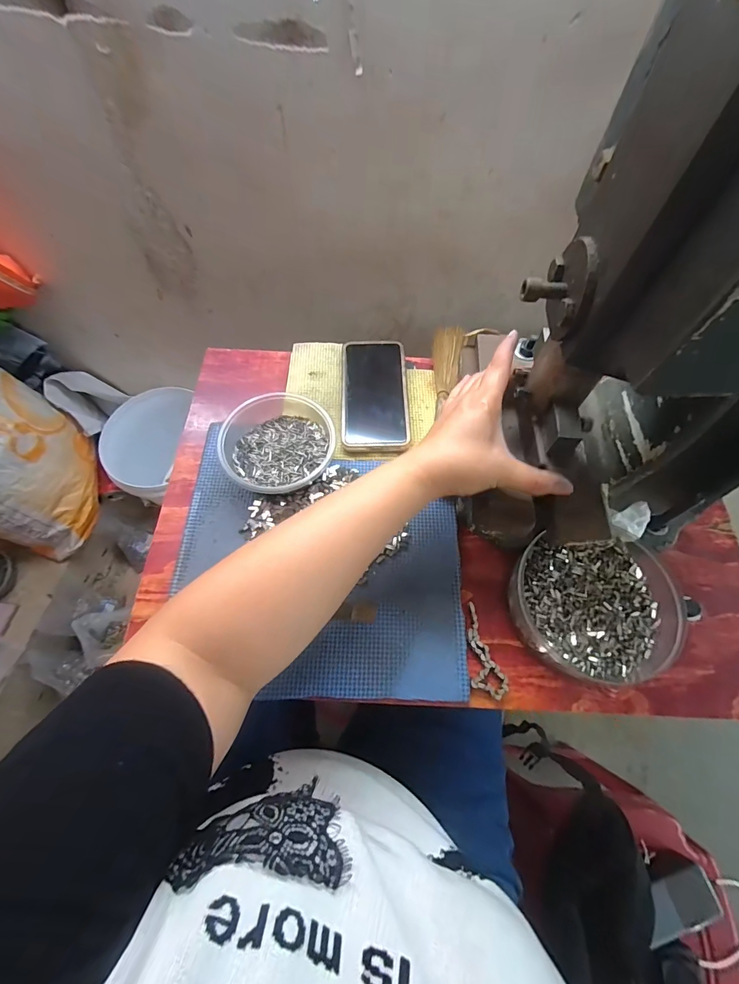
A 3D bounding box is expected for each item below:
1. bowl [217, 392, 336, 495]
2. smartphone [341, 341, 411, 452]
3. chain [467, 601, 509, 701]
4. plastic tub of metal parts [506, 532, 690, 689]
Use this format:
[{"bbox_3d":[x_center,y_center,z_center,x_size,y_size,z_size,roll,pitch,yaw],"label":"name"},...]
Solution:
[{"bbox_3d":[-0.095,-0.047,0.413,0.108,0.050,0.116,0,65,-1],"label":"bowl"},{"bbox_3d":[0.006,-0.116,0.467,0.075,0.016,0.153,0,65,-1],"label":"smartphone"},{"bbox_3d":[0.096,0.144,0.359,0.030,0.007,0.078,-19,66,-10],"label":"chain"},{"bbox_3d":[0.200,0.103,0.361,0.136,0.040,0.122,3,65,0],"label":"plastic tub of metal parts"}]

